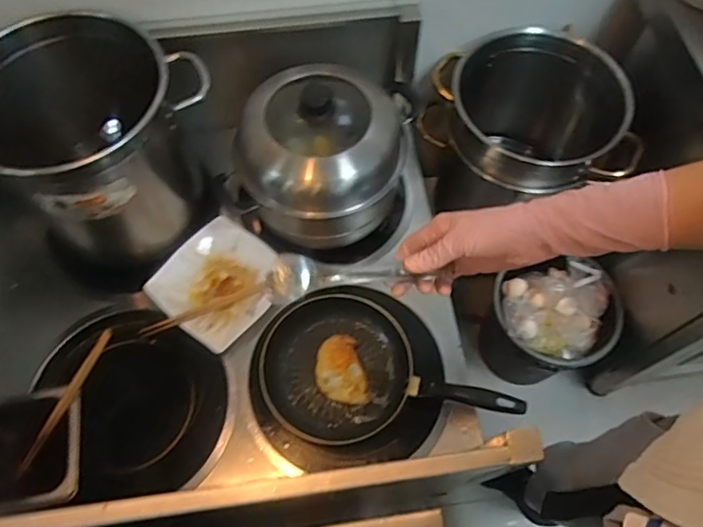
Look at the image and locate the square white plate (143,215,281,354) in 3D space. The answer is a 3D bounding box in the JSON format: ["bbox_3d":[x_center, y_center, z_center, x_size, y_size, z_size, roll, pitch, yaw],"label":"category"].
[{"bbox_3d":[-0.241,0.024,0.966,0.219,0.033,0.200,35,68,16],"label":"square white plate"}]

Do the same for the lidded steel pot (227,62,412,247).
[{"bbox_3d":[-0.047,-0.191,0.937,0.258,0.240,0.267,0,62,0],"label":"lidded steel pot"}]

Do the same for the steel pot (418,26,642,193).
[{"bbox_3d":[0.328,-0.232,1.069,0.380,0.296,0.311,11,63,5],"label":"steel pot"}]

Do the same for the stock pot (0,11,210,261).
[{"bbox_3d":[-0.425,-0.204,0.925,0.307,0.291,0.328,30,66,14],"label":"stock pot"}]

